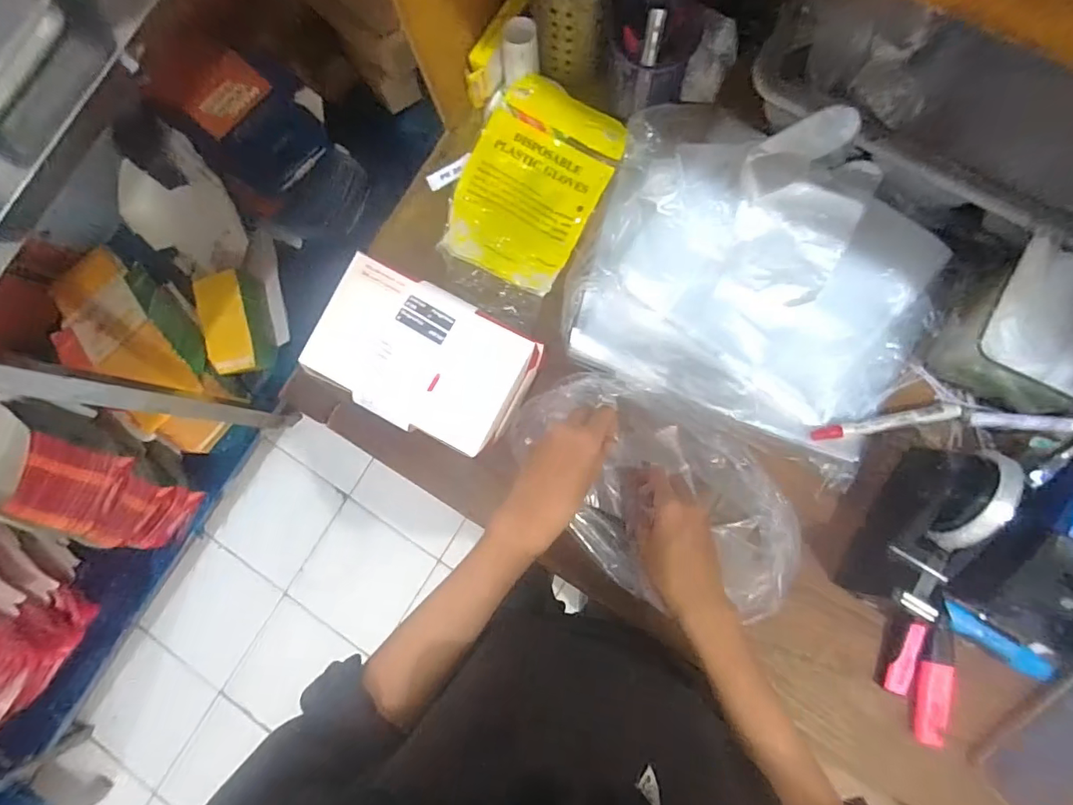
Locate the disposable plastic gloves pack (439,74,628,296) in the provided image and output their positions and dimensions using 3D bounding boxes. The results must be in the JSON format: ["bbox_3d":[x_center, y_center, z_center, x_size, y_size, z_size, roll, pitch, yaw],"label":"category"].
[{"bbox_3d":[-0.005,-0.238,0.557,0.142,0.028,0.213,28,87,7],"label":"disposable plastic gloves pack"}]

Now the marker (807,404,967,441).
[{"bbox_3d":[0.350,0.020,0.511,0.144,0.015,0.014,-10,83,4],"label":"marker"}]

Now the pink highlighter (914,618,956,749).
[{"bbox_3d":[0.373,0.262,0.483,0.029,0.018,0.113,7,84,6],"label":"pink highlighter"}]

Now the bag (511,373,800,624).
[{"bbox_3d":[0.114,0.078,0.485,0.279,0.082,0.174,45,91,5],"label":"bag"}]

